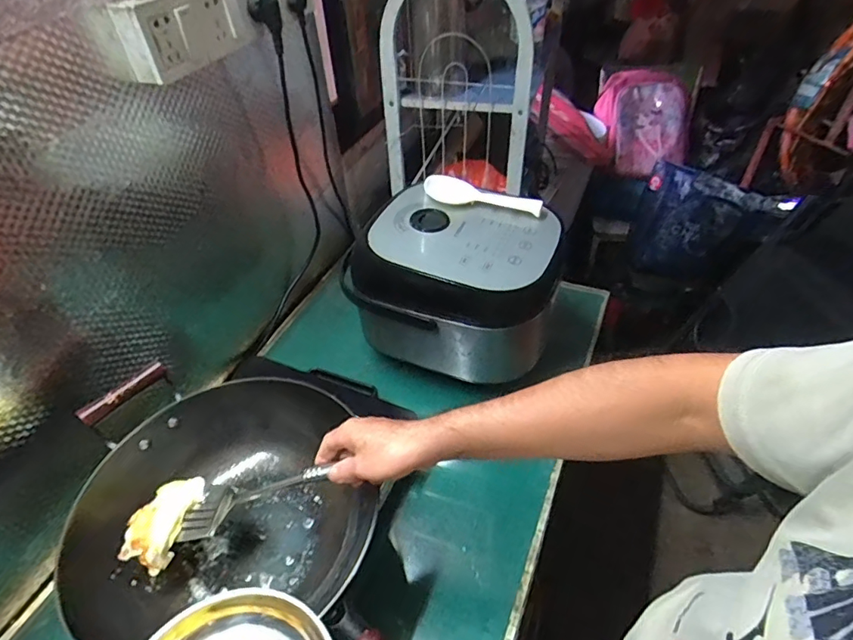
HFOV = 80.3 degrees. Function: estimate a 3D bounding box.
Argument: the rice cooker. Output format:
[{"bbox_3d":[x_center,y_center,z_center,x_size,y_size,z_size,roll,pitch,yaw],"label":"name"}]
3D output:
[{"bbox_3d":[0.052,-0.065,0.842,0.306,0.201,0.248,20,48,22],"label":"rice cooker"}]

